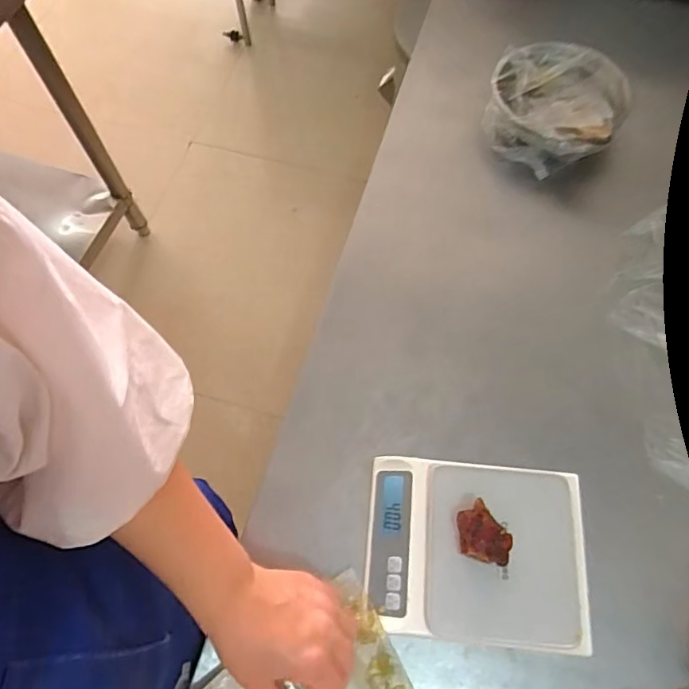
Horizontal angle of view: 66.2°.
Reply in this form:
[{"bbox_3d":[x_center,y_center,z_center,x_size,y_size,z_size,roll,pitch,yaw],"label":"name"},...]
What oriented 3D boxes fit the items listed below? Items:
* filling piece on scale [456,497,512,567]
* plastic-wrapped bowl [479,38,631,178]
[{"bbox_3d":[0.114,0.160,0.436,0.036,0.024,0.049,-35,70,-14],"label":"filling piece on scale"},{"bbox_3d":[0.263,-0.305,0.661,0.159,0.070,0.168,-1,66,2],"label":"plastic-wrapped bowl"}]

